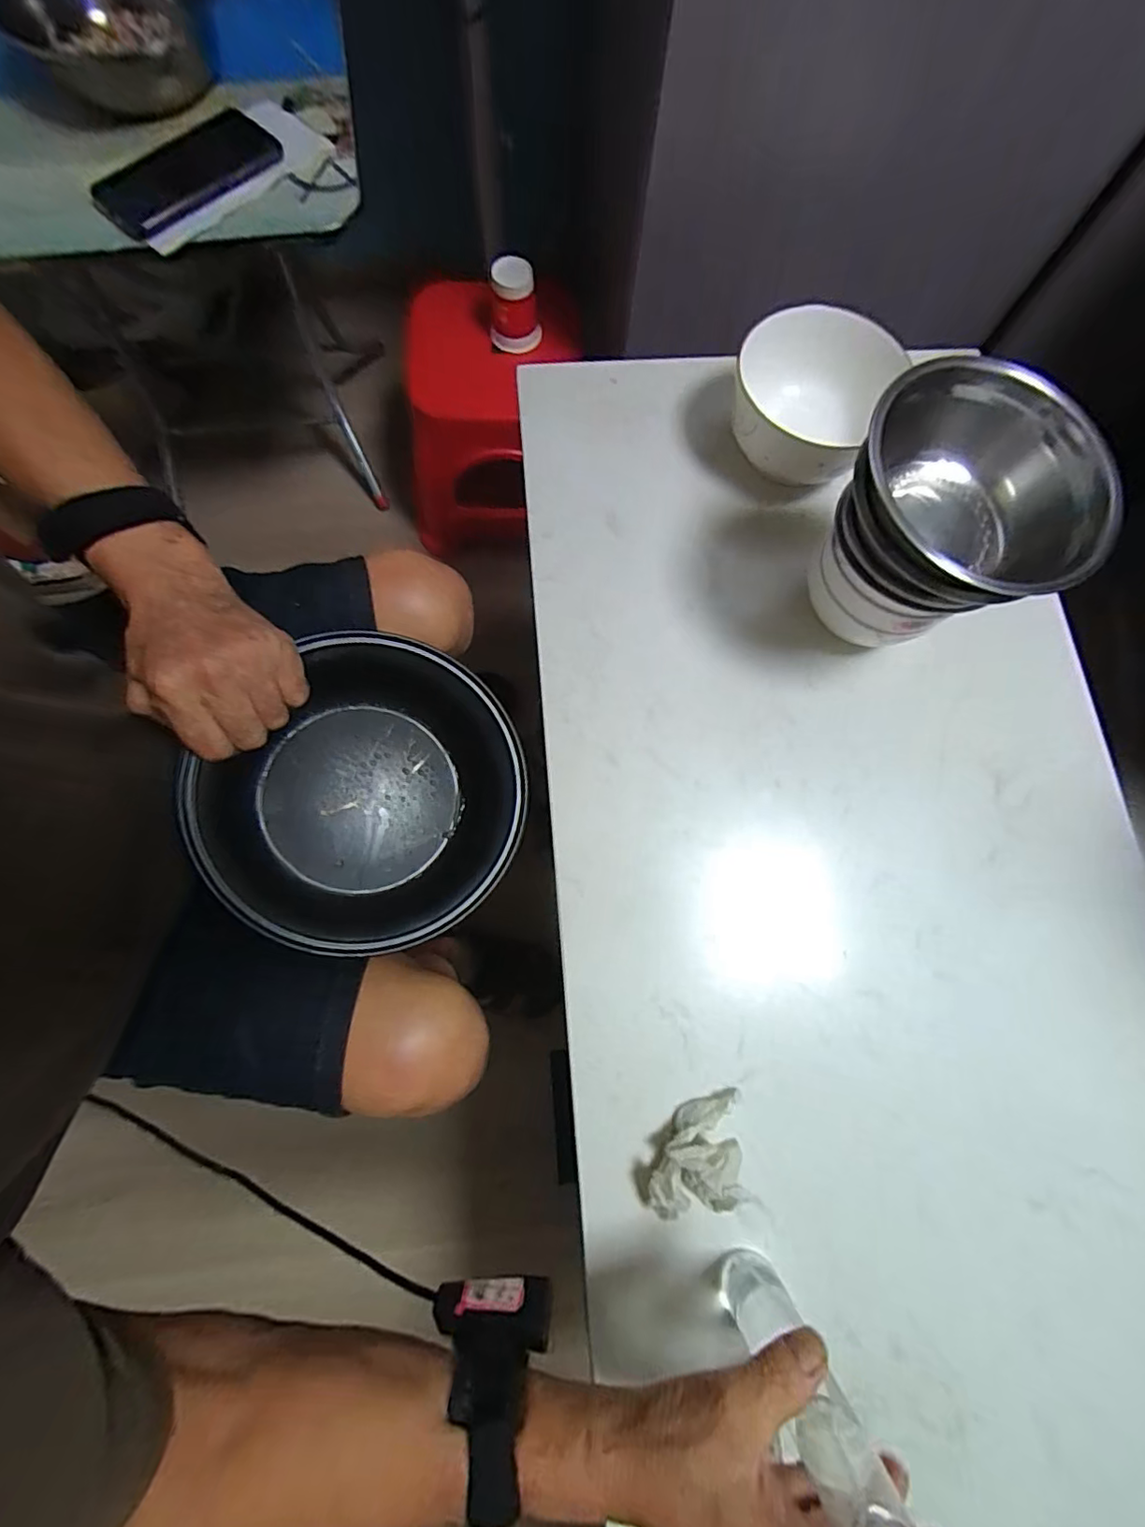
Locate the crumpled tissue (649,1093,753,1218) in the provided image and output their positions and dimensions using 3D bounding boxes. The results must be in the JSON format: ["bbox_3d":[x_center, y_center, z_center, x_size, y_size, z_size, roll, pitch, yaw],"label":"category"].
[{"bbox_3d":[0.087,0.277,0.391,0.068,0.042,0.071,-2,77,-1],"label":"crumpled tissue"}]

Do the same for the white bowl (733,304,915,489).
[{"bbox_3d":[0.203,-0.320,0.513,0.117,0.088,0.125,0,77,-1],"label":"white bowl"}]

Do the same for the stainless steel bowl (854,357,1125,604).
[{"bbox_3d":[0.269,-0.179,0.379,0.145,0.081,0.159,0,77,-1],"label":"stainless steel bowl"}]

